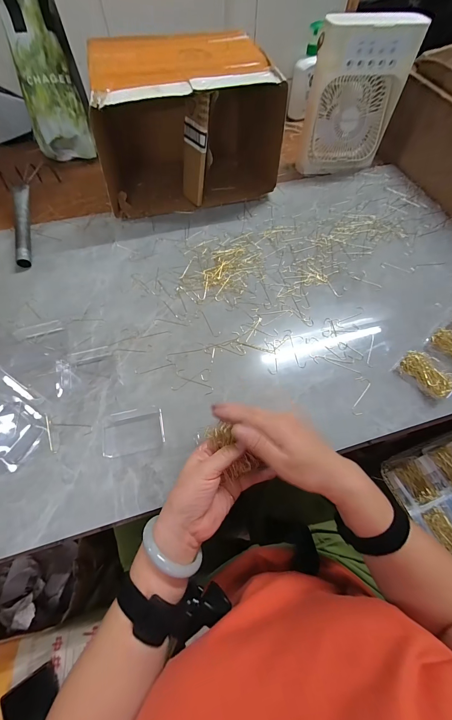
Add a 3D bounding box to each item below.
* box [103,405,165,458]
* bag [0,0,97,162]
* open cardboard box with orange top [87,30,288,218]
[{"bbox_3d":[-0.125,0.093,0.378,0.082,0.019,0.060,-11,62,-7],"label":"box"},{"bbox_3d":[-0.391,-0.635,0.609,0.129,0.323,0.086,0,37,-1],"label":"bag"},{"bbox_3d":[-0.093,-0.511,0.596,0.338,0.210,0.301,-11,62,-7],"label":"open cardboard box with orange top"}]

